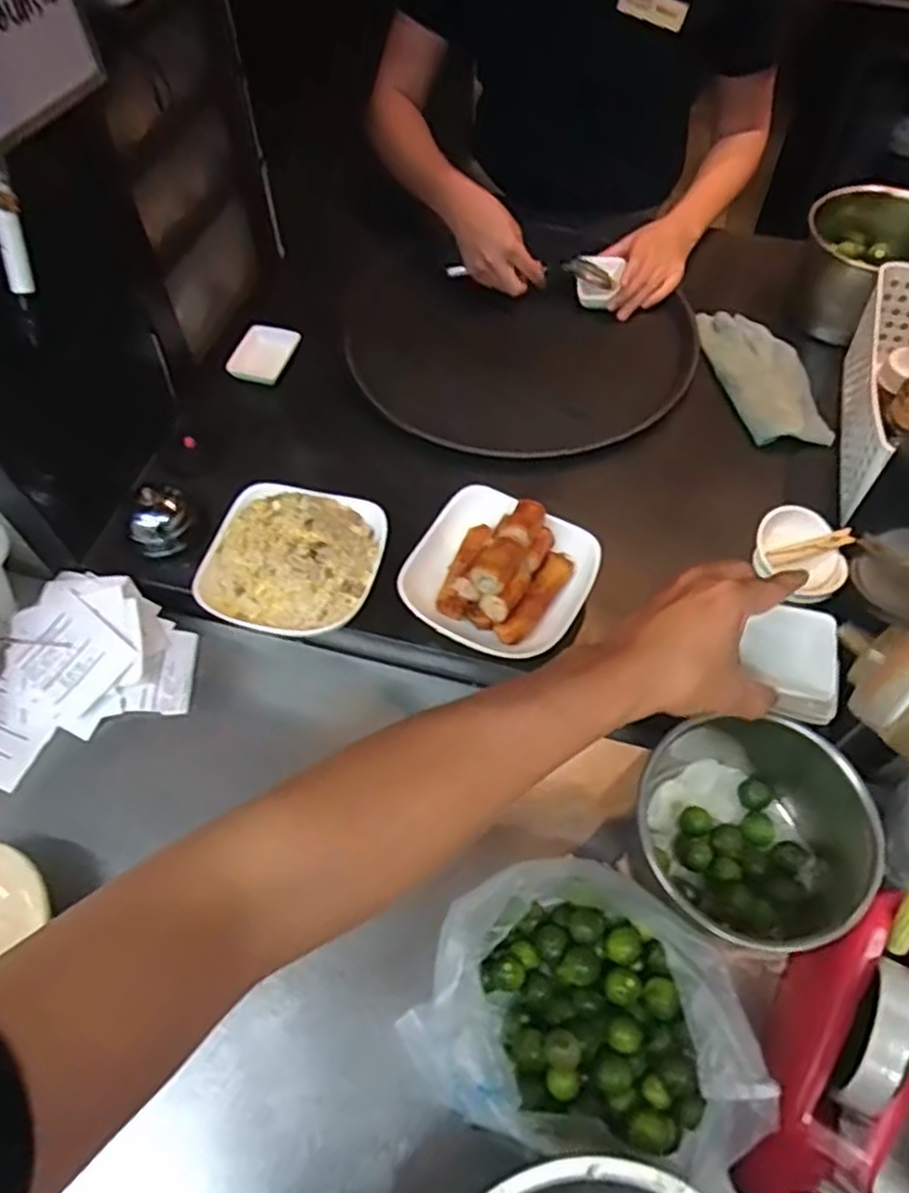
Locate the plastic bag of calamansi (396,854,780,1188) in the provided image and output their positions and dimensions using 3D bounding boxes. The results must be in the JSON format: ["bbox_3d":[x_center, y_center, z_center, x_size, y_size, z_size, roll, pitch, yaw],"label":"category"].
[{"bbox_3d":[0.087,0.269,0.483,0.214,0.118,0.157,12,59,8],"label":"plastic bag of calamansi"}]

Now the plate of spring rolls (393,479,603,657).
[{"bbox_3d":[0.040,-0.018,0.656,0.150,0.082,0.138,24,61,14],"label":"plate of spring rolls"}]

